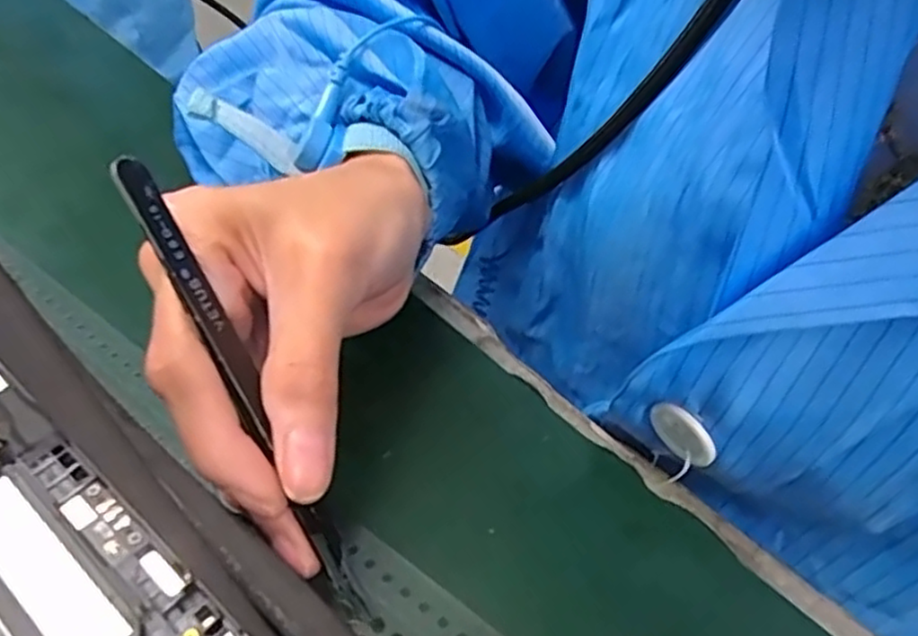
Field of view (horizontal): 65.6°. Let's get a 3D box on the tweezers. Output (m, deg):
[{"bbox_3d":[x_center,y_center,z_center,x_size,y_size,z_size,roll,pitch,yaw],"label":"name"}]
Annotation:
[{"bbox_3d":[-0.047,0.019,0.162,0.008,0.116,0.006,-31,14,-30],"label":"tweezers"}]

